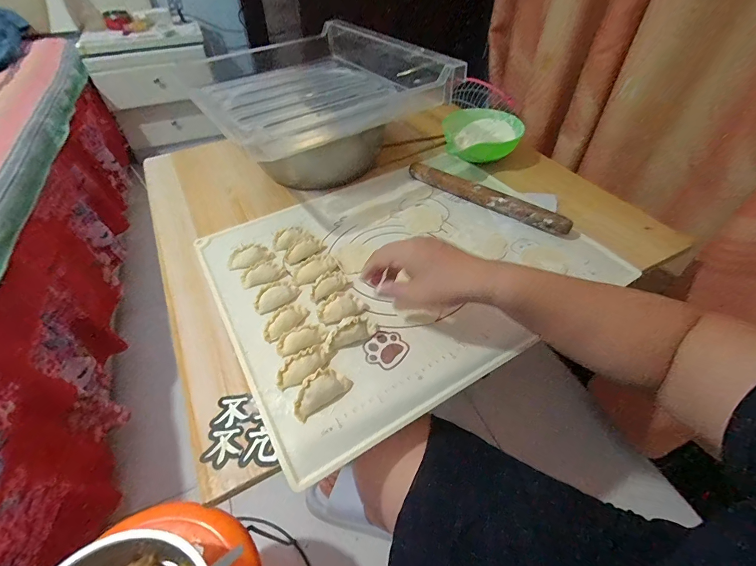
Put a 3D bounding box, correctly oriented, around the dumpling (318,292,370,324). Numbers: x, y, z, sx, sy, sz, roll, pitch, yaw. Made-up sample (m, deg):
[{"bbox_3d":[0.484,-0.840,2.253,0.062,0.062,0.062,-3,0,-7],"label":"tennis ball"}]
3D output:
[{"bbox_3d":[-0.043,0.029,0.449,0.060,0.018,0.029,-16,49,-12],"label":"dumpling"}]

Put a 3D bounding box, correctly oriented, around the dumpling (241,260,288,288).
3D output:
[{"bbox_3d":[-0.155,-0.012,0.496,0.059,0.020,0.029,-11,48,-8],"label":"dumpling"}]

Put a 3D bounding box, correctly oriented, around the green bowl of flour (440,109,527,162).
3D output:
[{"bbox_3d":[0.192,-0.272,0.694,0.142,0.060,0.121,19,51,19],"label":"green bowl of flour"}]

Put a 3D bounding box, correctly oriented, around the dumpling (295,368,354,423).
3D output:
[{"bbox_3d":[-0.059,0.110,0.375,0.062,0.022,0.028,-31,54,-24],"label":"dumpling"}]

